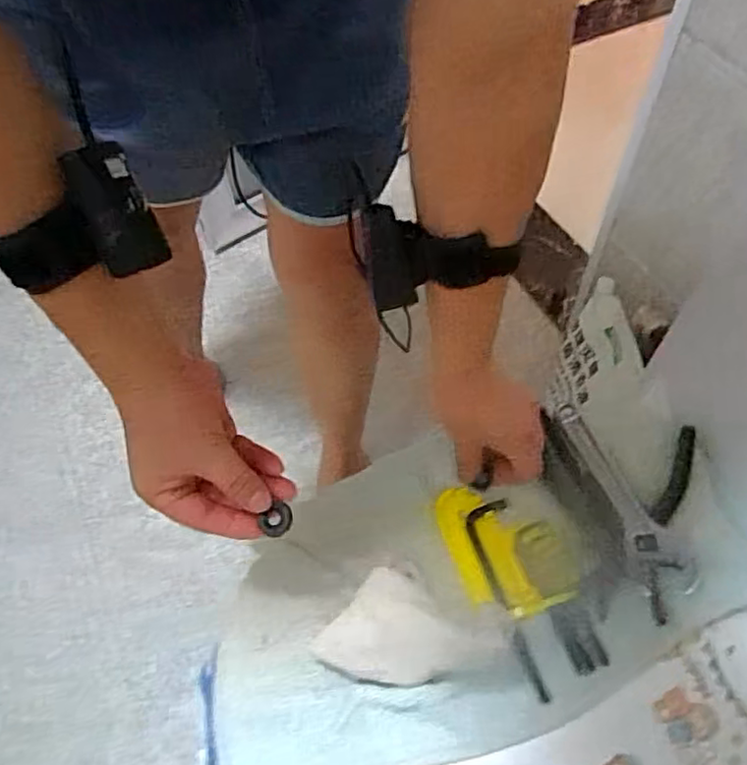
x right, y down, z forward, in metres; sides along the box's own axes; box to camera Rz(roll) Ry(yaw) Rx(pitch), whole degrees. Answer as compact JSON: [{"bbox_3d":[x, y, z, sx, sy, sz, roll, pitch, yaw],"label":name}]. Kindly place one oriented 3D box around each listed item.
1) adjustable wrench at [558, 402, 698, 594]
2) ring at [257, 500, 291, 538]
[{"bbox_3d":[0.198,0.087,0.532,0.041,0.014,0.184,-19,57,-9],"label":"adjustable wrench"},{"bbox_3d":[-0.064,0.091,0.420,0.019,0.008,0.021,37,65,25],"label":"ring"}]

